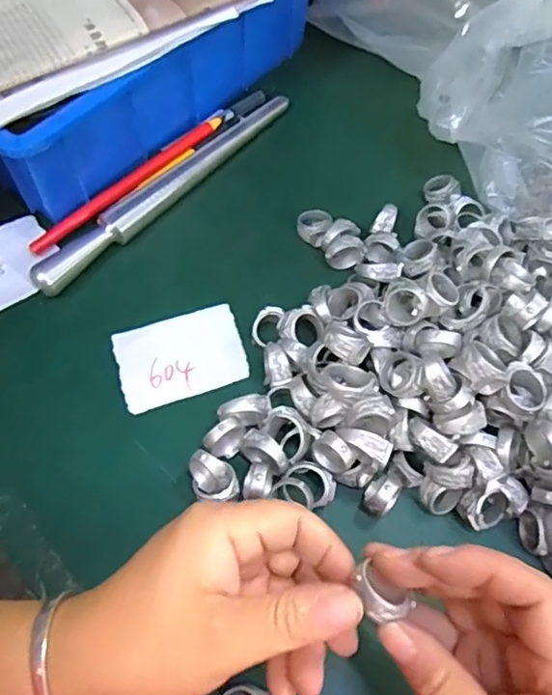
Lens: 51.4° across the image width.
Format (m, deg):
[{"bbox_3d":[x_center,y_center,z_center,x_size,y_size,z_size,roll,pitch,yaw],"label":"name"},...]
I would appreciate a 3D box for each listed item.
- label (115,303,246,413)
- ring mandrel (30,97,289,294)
[{"bbox_3d":[-0.059,0.005,0.356,0.075,0.004,0.055,-16,66,-13],"label":"label"},{"bbox_3d":[-0.073,-0.115,0.407,0.020,0.023,0.233,38,67,17],"label":"ring mandrel"}]

